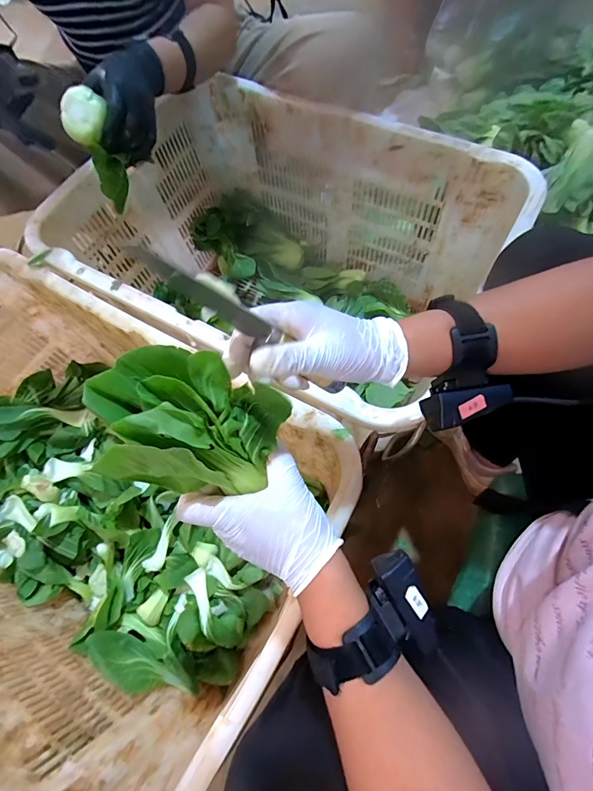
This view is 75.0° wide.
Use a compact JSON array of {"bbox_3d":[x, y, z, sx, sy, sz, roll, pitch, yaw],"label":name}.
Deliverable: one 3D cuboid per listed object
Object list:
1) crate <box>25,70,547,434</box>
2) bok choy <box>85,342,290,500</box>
[{"bbox_3d":[-0.035,-0.217,0.698,0.631,0.334,0.447,27,72,16],"label":"crate"},{"bbox_3d":[-0.083,0.022,0.289,0.075,0.135,0.094,10,73,52],"label":"bok choy"}]

